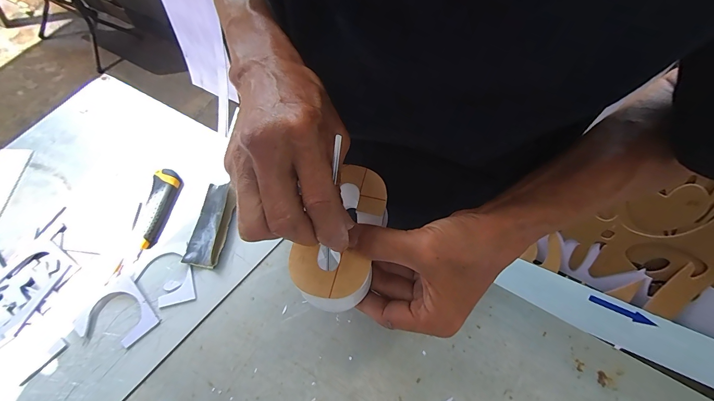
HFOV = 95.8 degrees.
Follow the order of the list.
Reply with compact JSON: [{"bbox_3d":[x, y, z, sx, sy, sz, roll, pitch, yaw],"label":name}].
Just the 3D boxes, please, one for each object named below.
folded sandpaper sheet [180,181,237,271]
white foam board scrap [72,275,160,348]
[{"bbox_3d":[-0.223,0.034,0.496,0.054,0.017,0.133,8,64,3],"label":"folded sandpaper sheet"},{"bbox_3d":[-0.330,0.160,0.438,0.084,0.006,0.089,-40,71,-18],"label":"white foam board scrap"}]

